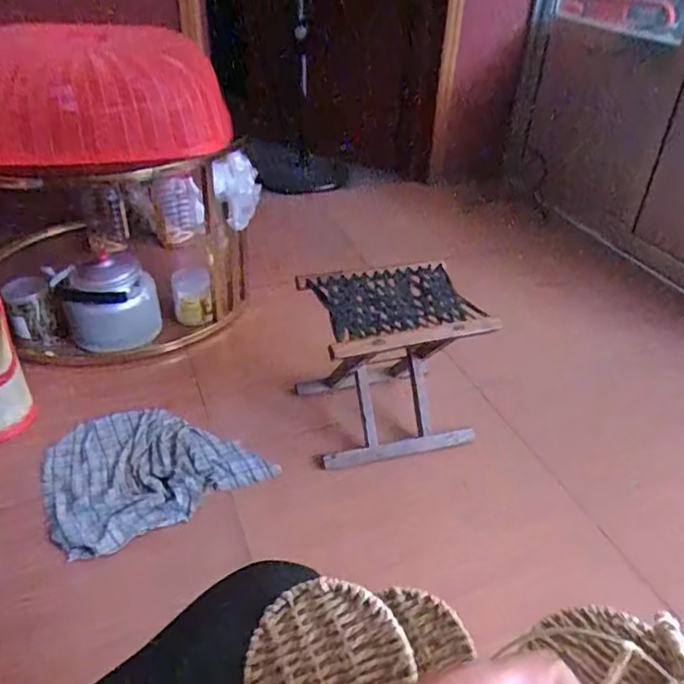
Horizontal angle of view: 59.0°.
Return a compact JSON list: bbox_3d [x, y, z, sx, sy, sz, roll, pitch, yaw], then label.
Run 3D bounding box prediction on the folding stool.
[{"bbox_3d":[0.085,0.044,1.206,0.304,0.295,0.263,-11,38,-18],"label":"folding stool"}]

